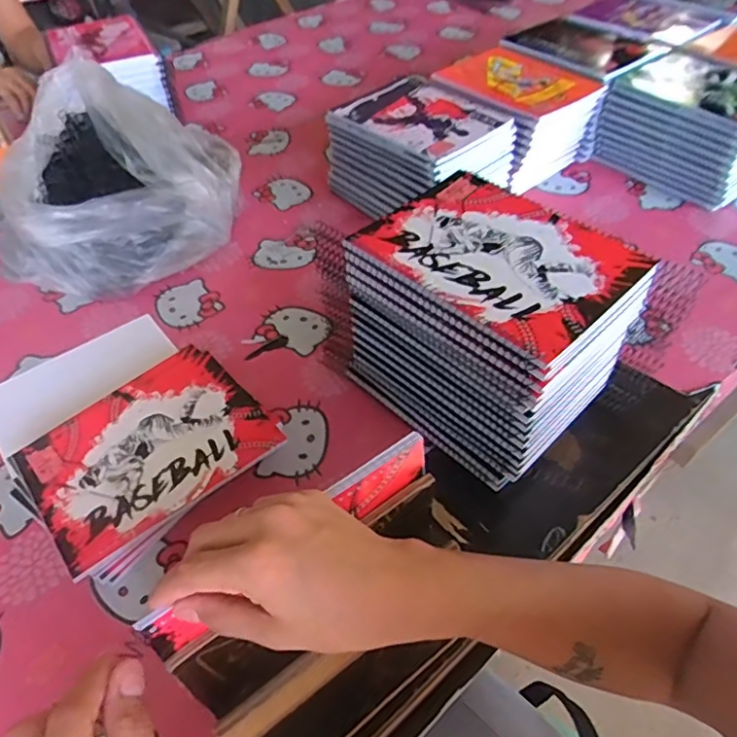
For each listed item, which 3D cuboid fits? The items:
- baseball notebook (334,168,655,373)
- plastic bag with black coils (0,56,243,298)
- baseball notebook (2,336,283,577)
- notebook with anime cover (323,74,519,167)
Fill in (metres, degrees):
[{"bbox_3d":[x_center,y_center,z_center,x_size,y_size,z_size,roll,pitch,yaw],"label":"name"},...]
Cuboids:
[{"bbox_3d":[0.104,-0.093,0.476,0.154,0.014,0.196,-37,55,-26],"label":"baseball notebook"},{"bbox_3d":[-0.312,-0.220,0.719,0.271,0.190,0.231,-1,48,3],"label":"plastic bag with black coils"},{"bbox_3d":[-0.199,0.068,0.528,0.198,0.007,0.156,-35,55,-24],"label":"baseball notebook"},{"bbox_3d":[0.068,-0.343,0.795,0.165,0.013,0.201,-36,57,-26],"label":"notebook with anime cover"}]

